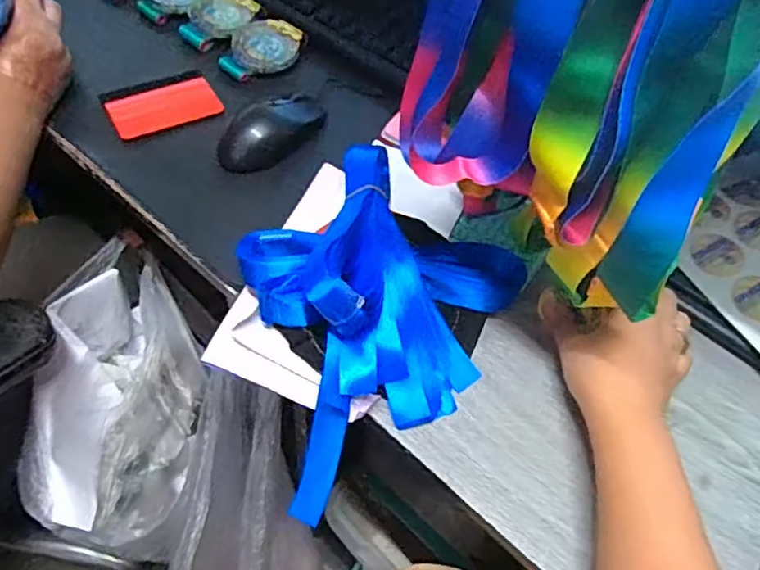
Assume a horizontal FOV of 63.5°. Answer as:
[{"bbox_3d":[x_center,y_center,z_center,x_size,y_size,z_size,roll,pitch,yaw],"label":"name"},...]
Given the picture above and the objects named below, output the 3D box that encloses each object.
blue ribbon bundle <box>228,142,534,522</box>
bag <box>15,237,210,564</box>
[{"bbox_3d":[-0.019,0.021,0.451,0.187,0.108,0.243,36,66,19],"label":"blue ribbon bundle"},{"bbox_3d":[-0.268,0.110,0.644,0.158,0.124,0.286,2,55,-4],"label":"bag"}]

